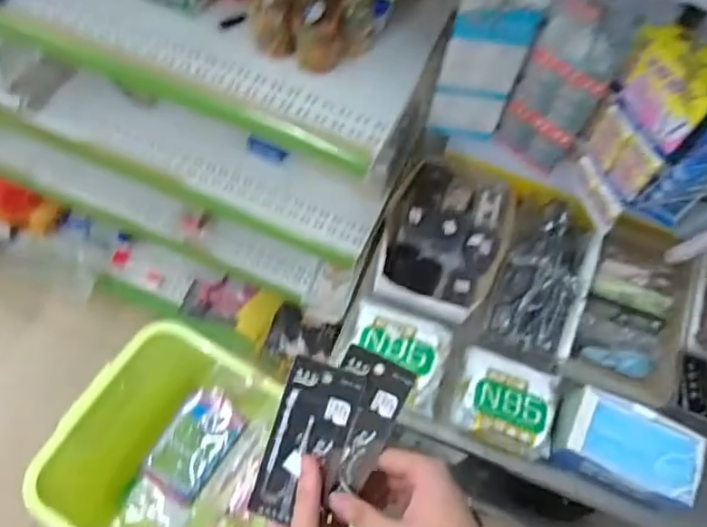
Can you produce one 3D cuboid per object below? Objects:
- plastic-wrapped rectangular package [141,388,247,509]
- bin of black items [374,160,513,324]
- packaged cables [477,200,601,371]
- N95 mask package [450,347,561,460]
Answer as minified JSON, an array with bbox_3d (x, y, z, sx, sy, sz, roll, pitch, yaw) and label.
[{"bbox_3d":[-0.339,0.384,1.217,0.157,0.028,0.218,30,82,29],"label":"plastic-wrapped rectangular package"},{"bbox_3d":[0.154,-0.035,0.989,0.198,0.088,0.278,19,65,5],"label":"bin of black items"},{"bbox_3d":[0.314,0.025,0.955,0.137,0.079,0.284,18,65,5],"label":"packaged cables"},{"bbox_3d":[0.228,0.203,0.843,0.144,0.048,0.122,18,65,5],"label":"N95 mask package"}]

